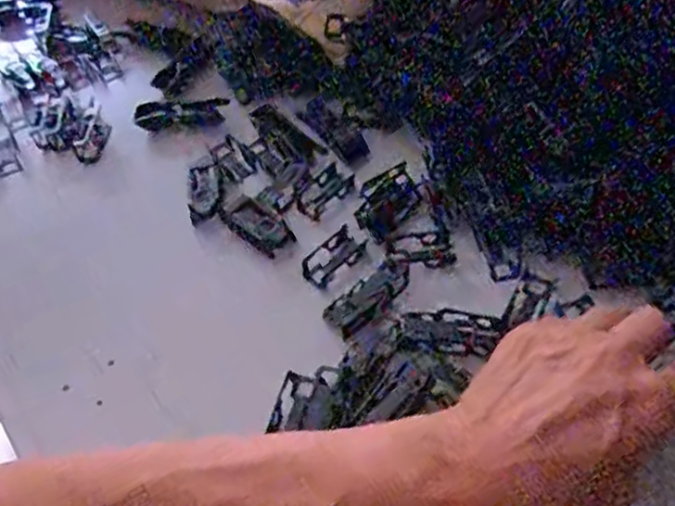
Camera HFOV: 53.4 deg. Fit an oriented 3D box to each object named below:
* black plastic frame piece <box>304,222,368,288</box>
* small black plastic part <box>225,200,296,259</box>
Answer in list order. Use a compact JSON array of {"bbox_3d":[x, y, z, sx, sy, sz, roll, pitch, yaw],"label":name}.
[{"bbox_3d":[-0.002,0.003,0.401,0.041,0.005,0.022,-40,62,-20],"label":"black plastic frame piece"},{"bbox_3d":[-0.048,-0.017,0.416,0.024,0.004,0.046,-39,61,-20],"label":"small black plastic part"}]

